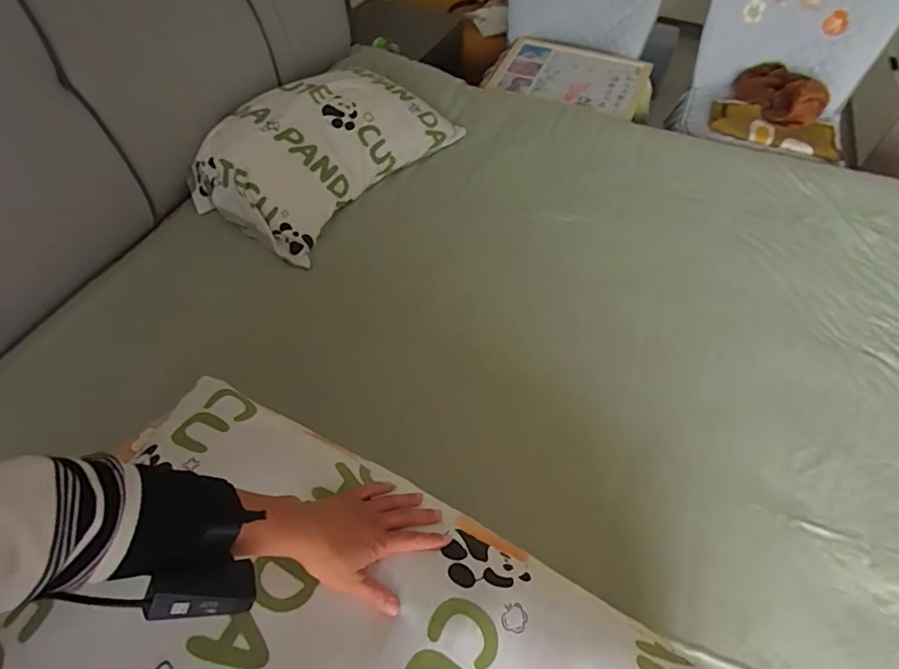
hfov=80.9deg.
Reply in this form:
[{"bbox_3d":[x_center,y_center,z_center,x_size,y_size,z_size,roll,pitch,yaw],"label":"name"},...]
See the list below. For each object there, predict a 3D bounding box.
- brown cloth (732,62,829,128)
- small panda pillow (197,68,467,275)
[{"bbox_3d":[0.946,-0.689,1.517,0.246,0.078,0.202,26,57,19],"label":"brown cloth"},{"bbox_3d":[-0.289,-0.452,1.254,0.372,0.163,0.591,27,57,19],"label":"small panda pillow"}]

